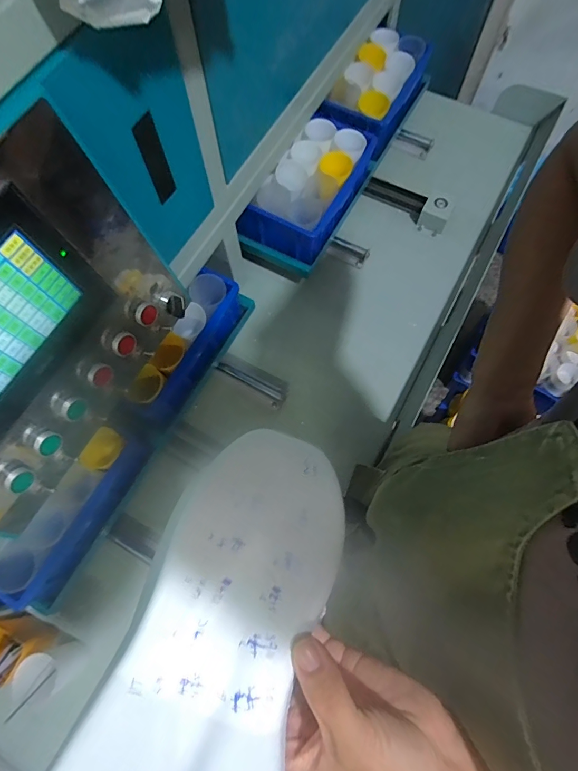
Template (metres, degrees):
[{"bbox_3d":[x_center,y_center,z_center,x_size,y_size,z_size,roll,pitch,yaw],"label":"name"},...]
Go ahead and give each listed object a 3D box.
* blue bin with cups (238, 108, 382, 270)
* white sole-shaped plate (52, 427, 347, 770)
[{"bbox_3d":[0.043,-0.400,0.817,0.166,0.106,0.292,25,73,9],"label":"blue bin with cups"},{"bbox_3d":[-0.040,0.155,0.196,0.107,0.025,0.298,14,57,6],"label":"white sole-shaped plate"}]

